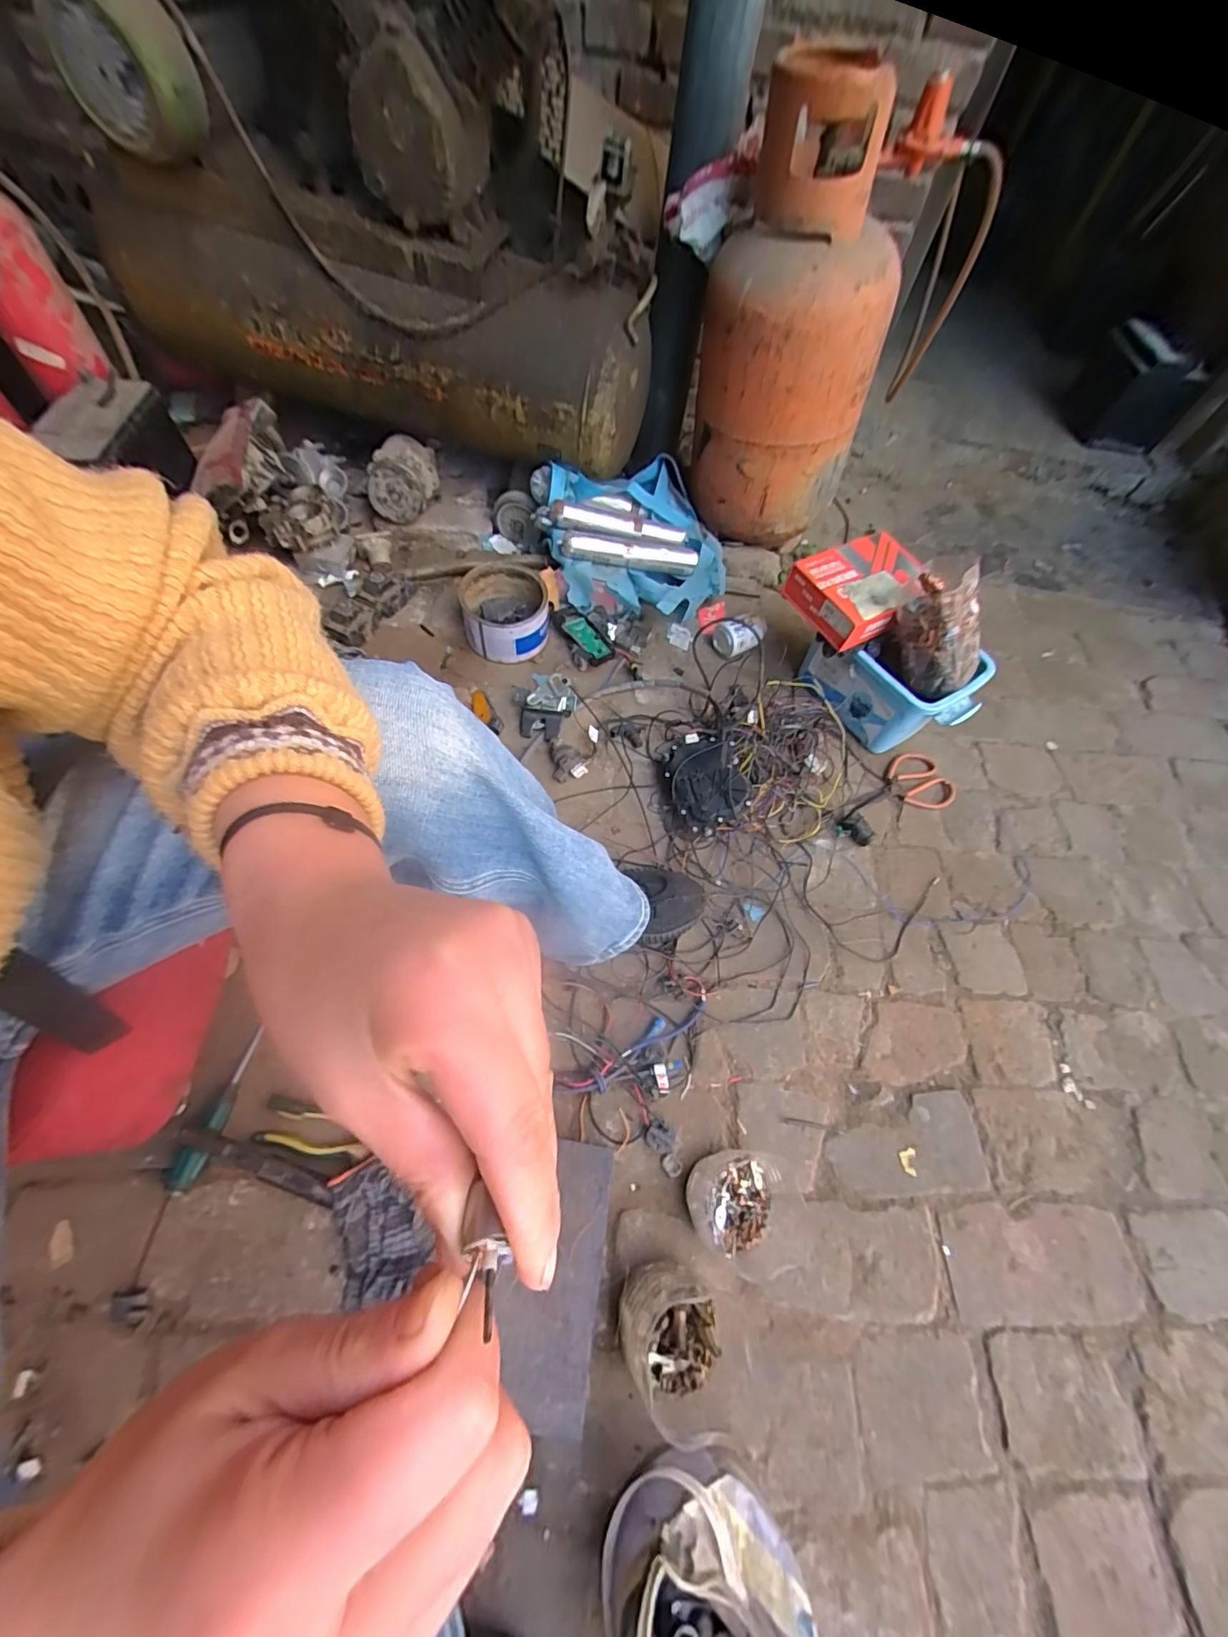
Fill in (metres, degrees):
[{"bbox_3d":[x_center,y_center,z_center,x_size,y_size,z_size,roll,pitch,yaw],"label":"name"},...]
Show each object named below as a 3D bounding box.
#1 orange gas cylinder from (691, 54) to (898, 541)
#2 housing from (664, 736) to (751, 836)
[{"bbox_3d":[0.309,-0.845,0.965,0.314,0.565,0.289,6,61,-3],"label":"orange gas cylinder"},{"bbox_3d":[0.143,-0.053,0.847,0.113,0.064,0.159,-6,62,-9],"label":"housing"}]

